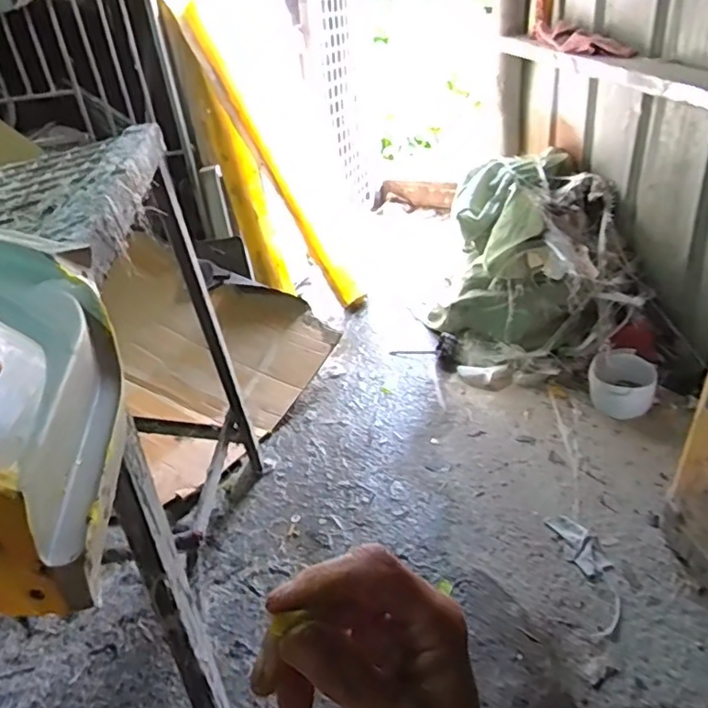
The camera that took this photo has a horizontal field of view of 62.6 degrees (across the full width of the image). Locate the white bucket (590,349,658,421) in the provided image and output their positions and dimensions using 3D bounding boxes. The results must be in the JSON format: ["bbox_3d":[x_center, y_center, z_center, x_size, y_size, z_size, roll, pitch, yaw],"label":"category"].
[{"bbox_3d":[0.666,0.076,1.449,0.147,0.120,0.147,-5,35,3],"label":"white bucket"}]

